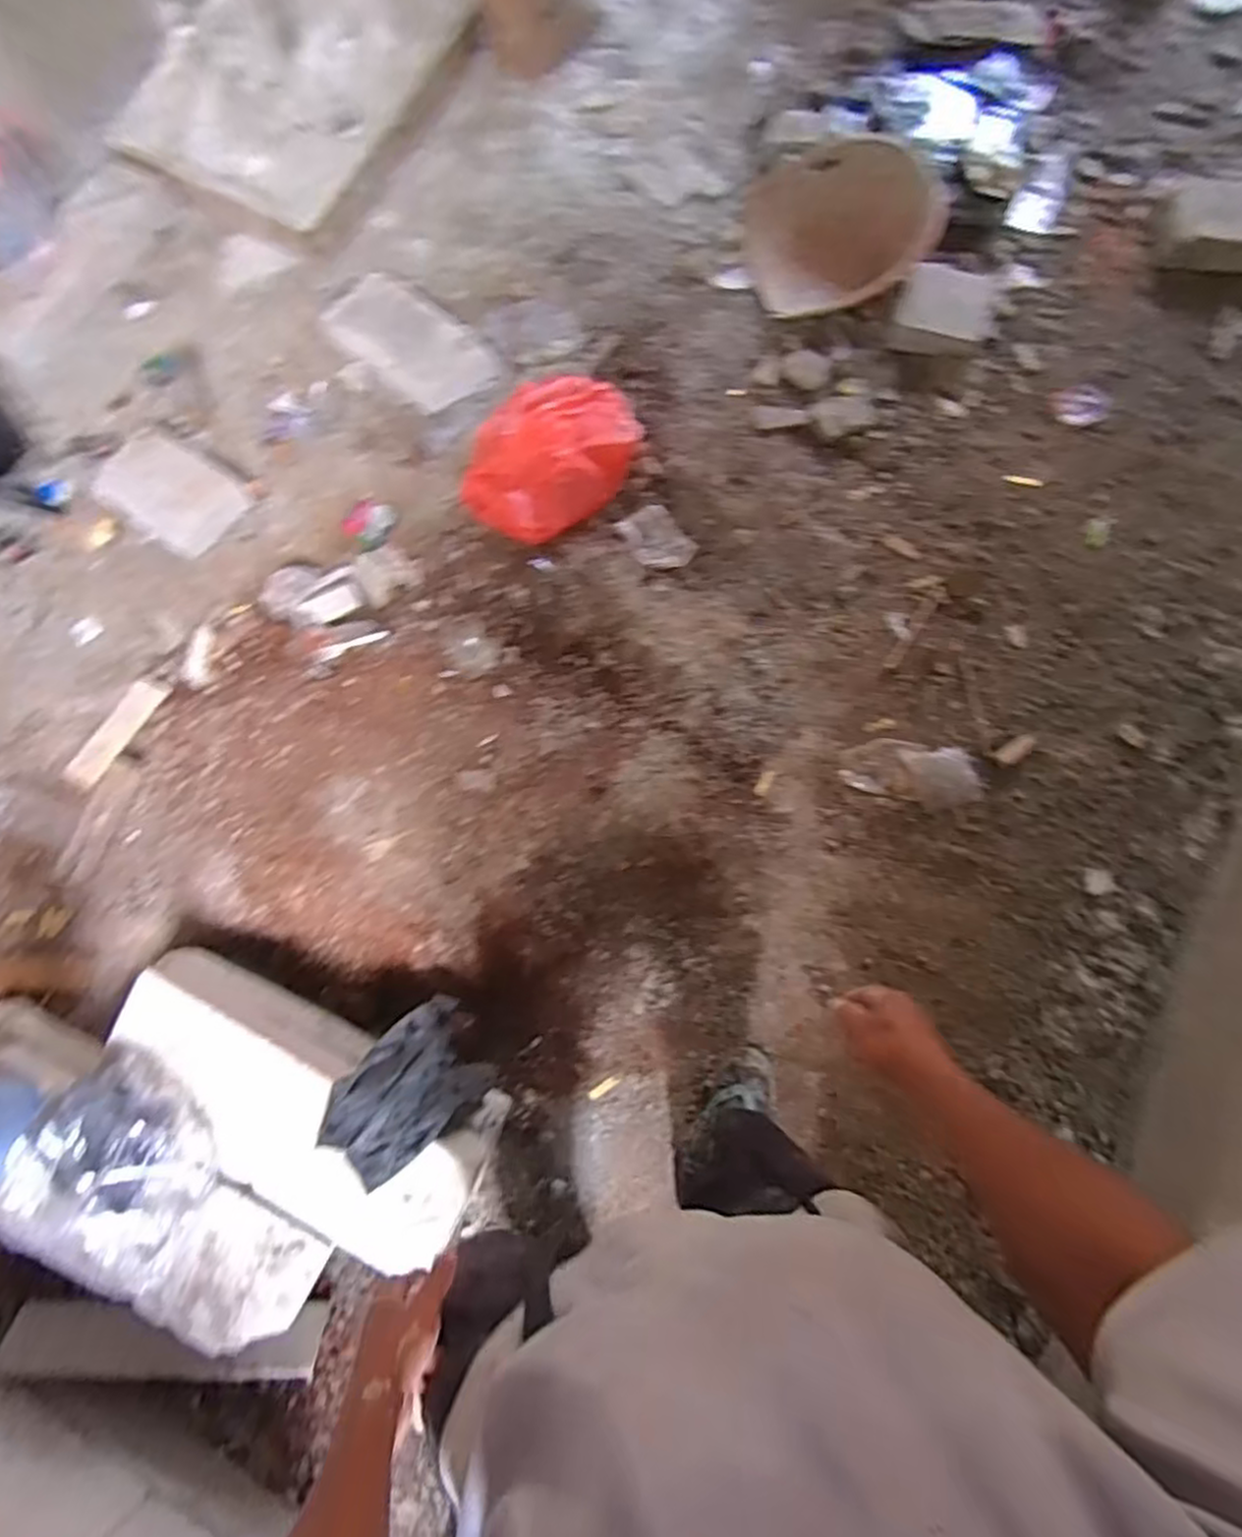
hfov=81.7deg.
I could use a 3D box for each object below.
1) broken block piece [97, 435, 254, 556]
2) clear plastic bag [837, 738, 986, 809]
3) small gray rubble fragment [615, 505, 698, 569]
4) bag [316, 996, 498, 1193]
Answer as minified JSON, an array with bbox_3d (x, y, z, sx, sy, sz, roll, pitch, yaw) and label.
[{"bbox_3d":[-0.966,-0.590,1.544,0.294,0.034,0.192,33,81,11],"label":"broken block piece"},{"bbox_3d":[0.586,0.003,1.447,0.276,0.058,0.120,4,78,2],"label":"clear plastic bag"},{"bbox_3d":[0.080,-0.503,1.580,0.112,0.022,0.162,-40,77,-6],"label":"small gray rubble fragment"},{"bbox_3d":[-0.318,0.472,1.059,0.220,0.117,0.161,-41,77,-6],"label":"bag"}]

